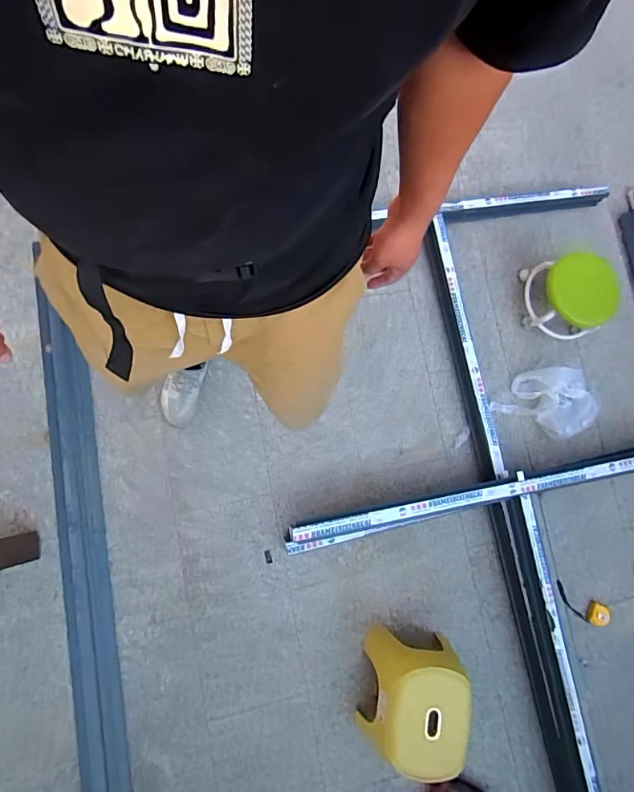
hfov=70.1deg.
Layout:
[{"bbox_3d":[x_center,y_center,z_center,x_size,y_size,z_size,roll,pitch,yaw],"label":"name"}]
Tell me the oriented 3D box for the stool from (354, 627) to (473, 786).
[{"bbox_3d":[0.268,0.853,1.267,0.266,0.214,0.302,9,75,1],"label":"stool"}]

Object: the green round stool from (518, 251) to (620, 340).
[{"bbox_3d":[0.845,-0.328,1.494,0.266,0.179,0.255,0,75,-2],"label":"green round stool"}]

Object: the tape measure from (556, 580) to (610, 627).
[{"bbox_3d":[0.846,0.674,1.460,0.192,0.040,0.071,28,76,5],"label":"tape measure"}]

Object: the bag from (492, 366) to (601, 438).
[{"bbox_3d":[0.747,0.024,1.481,0.331,0.097,0.229,-8,76,-4],"label":"bag"}]

